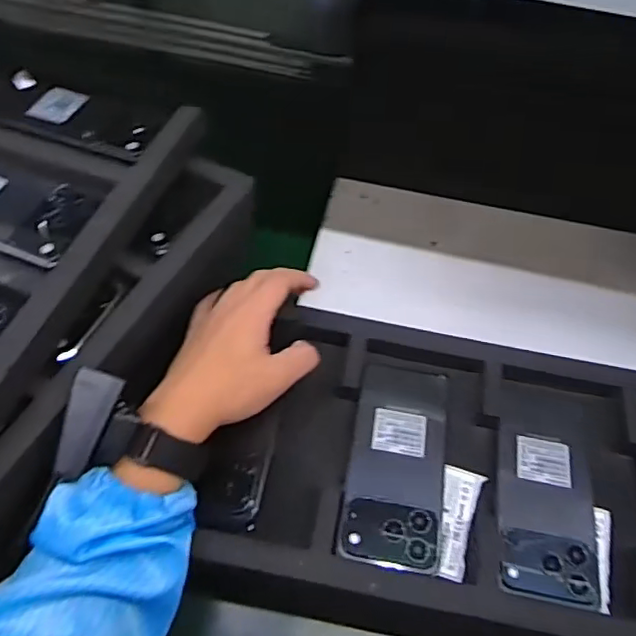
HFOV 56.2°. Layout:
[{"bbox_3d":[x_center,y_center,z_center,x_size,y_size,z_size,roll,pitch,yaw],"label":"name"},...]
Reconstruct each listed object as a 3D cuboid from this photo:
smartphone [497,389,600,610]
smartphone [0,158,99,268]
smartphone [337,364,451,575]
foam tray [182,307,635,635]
[{"bbox_3d":[0.171,0.129,0.446,0.069,0.010,0.153,9,58,6],"label":"smartphone"},{"bbox_3d":[-0.247,-0.093,0.454,0.147,0.013,0.078,20,56,9],"label":"smartphone"},{"bbox_3d":[0.061,0.109,0.459,0.073,0.008,0.157,9,55,2],"label":"smartphone"},{"bbox_3d":[0.138,0.114,0.444,0.410,0.058,0.236,10,55,2],"label":"foam tray"}]

